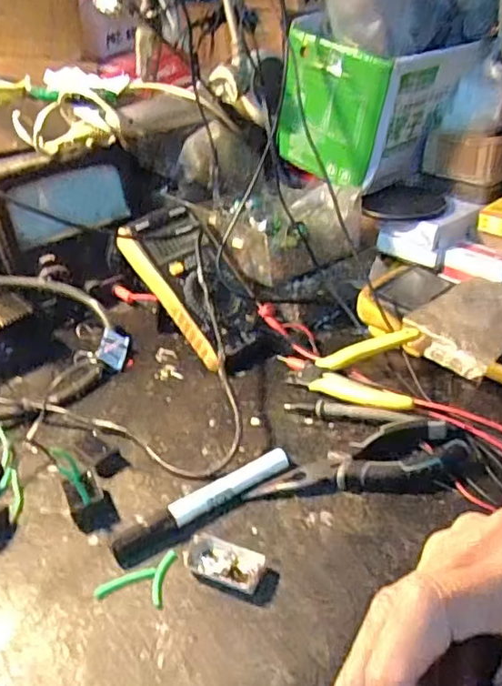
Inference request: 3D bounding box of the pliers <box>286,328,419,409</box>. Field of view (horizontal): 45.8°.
[{"bbox_3d":[0.084,0.024,0.512,0.113,0.040,0.081,5,33,17],"label":"pliers"}]

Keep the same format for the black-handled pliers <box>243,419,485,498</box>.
[{"bbox_3d":[0.084,0.084,0.437,0.163,0.022,0.052,-3,31,3],"label":"black-handled pliers"}]

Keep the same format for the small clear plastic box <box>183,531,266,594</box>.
[{"bbox_3d":[-0.017,0.138,0.374,0.051,0.010,0.026,10,34,23],"label":"small clear plastic box"}]

